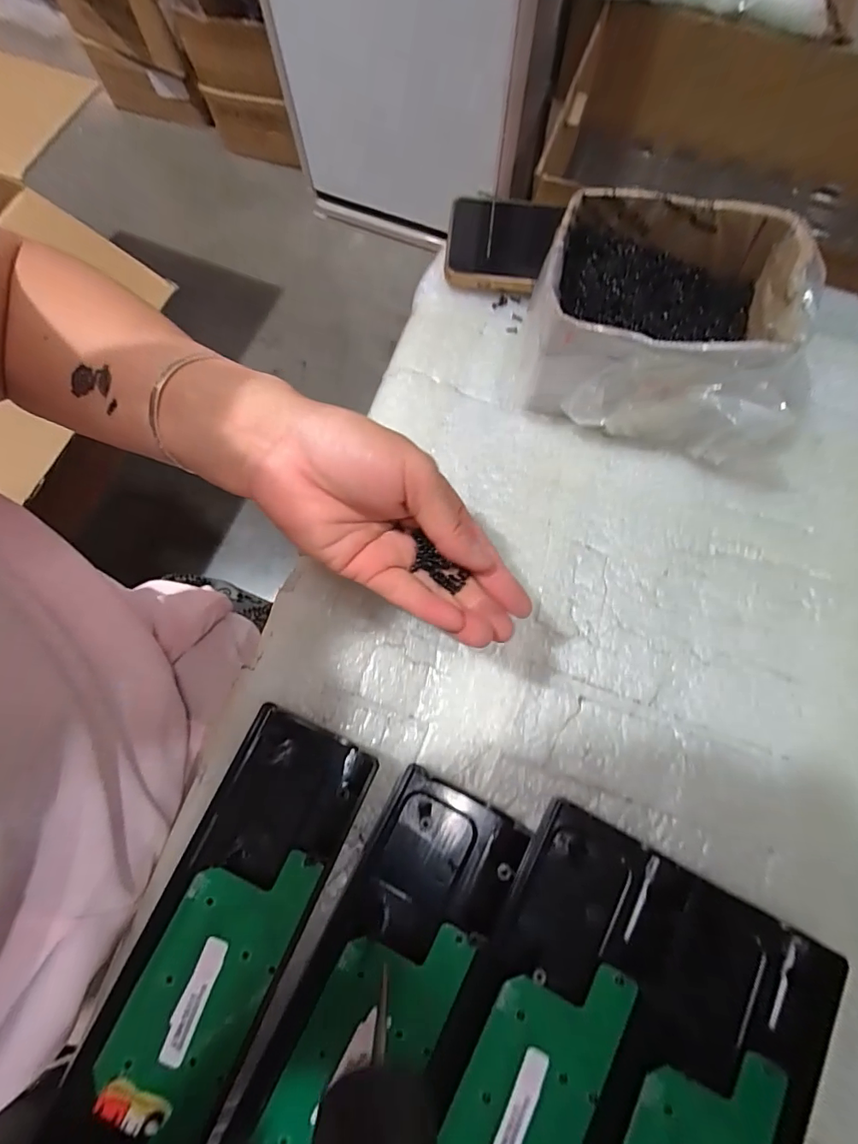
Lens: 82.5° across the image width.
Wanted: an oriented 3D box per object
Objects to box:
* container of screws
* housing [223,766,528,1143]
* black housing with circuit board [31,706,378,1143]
[{"bbox_3d":[0.129,-0.135,0.278,0.138,0.081,0.100,19,75,5],"label":"container of screws"},{"bbox_3d":[-0.035,0.211,0.211,0.063,0.014,0.233,27,75,7],"label":"housing"},{"bbox_3d":[-0.106,0.188,0.221,0.071,0.017,0.241,23,75,6],"label":"black housing with circuit board"}]

